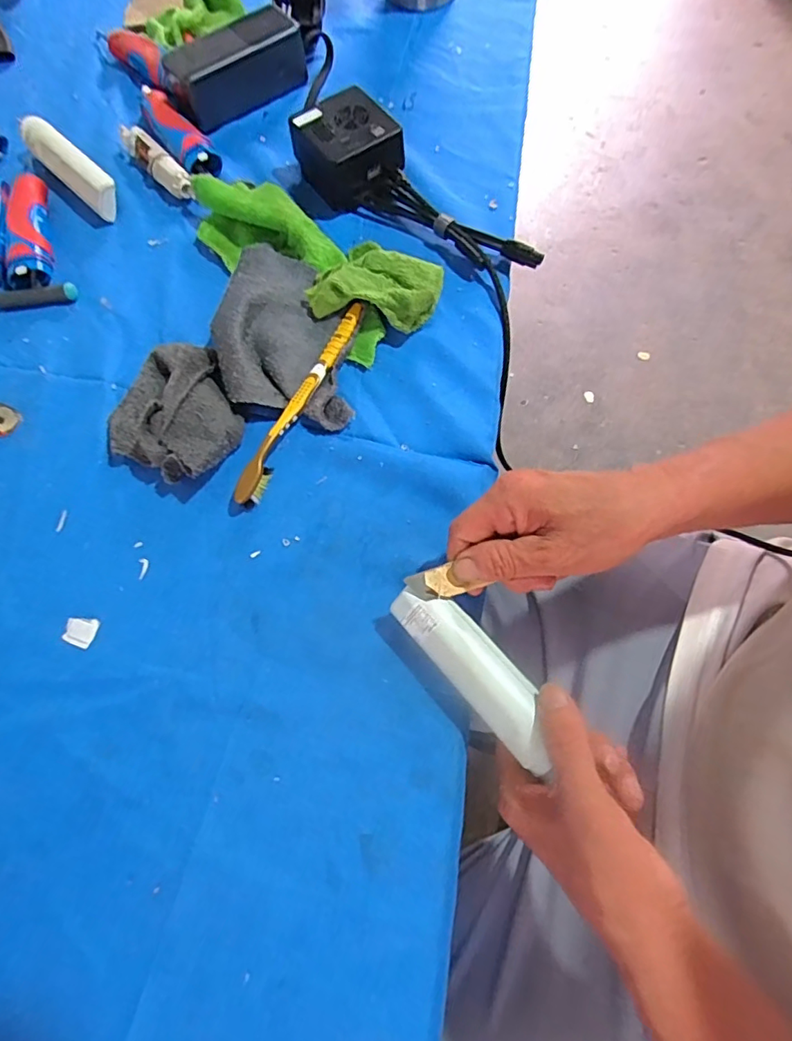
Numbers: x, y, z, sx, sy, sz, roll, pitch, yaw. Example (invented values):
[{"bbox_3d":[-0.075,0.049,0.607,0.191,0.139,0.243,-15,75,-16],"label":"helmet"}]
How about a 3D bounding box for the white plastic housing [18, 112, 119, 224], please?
[{"bbox_3d":[-0.306,-0.331,0.497,0.145,0.029,0.027,42,77,16],"label":"white plastic housing"}]

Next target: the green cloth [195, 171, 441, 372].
[{"bbox_3d":[-0.079,-0.215,0.441,0.235,0.033,0.098,29,73,13],"label":"green cloth"}]

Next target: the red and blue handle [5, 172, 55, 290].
[{"bbox_3d":[-0.323,-0.261,0.475,0.036,0.024,0.128,-12,69,-2],"label":"red and blue handle"}]

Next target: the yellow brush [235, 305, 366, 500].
[{"bbox_3d":[-0.070,-0.092,0.403,0.017,0.017,0.180,23,72,11],"label":"yellow brush"}]

